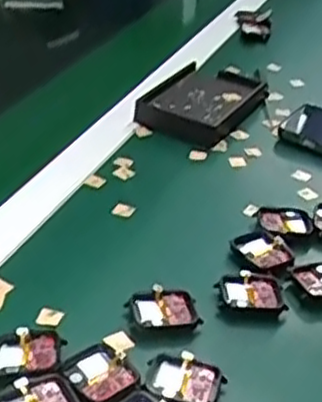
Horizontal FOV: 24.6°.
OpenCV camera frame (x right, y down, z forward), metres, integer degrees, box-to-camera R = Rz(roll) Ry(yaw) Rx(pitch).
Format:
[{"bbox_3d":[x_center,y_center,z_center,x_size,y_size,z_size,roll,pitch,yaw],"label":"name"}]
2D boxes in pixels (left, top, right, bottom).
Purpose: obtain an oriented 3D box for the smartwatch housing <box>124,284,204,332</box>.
[{"bbox_3d":[0.002,0.073,0.496,0.045,0.012,0.034,-4,34,-15],"label":"smartwatch housing"}]

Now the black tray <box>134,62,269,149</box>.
[{"bbox_3d":[0.047,-0.106,0.776,0.089,0.025,0.159,20,35,22],"label":"black tray"}]

